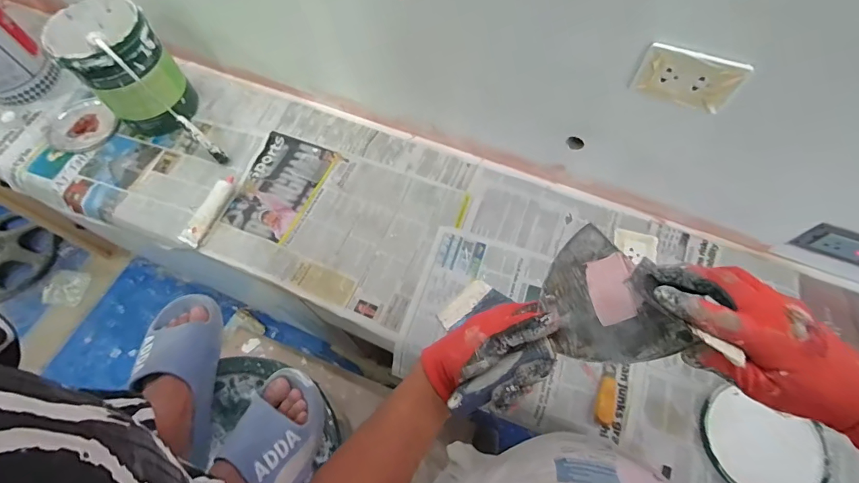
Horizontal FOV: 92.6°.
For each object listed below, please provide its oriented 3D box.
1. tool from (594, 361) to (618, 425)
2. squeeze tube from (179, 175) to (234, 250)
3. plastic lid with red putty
[{"bbox_3d":[0.282,0.242,0.654,0.029,0.011,0.093,13,67,8],"label":"tool"},{"bbox_3d":[-0.430,-0.061,0.809,0.034,0.026,0.152,23,69,13],"label":"squeeze tube"},{"bbox_3d":[-0.802,-0.263,0.943,0.167,0.018,0.138,39,73,18],"label":"plastic lid with red putty"}]

